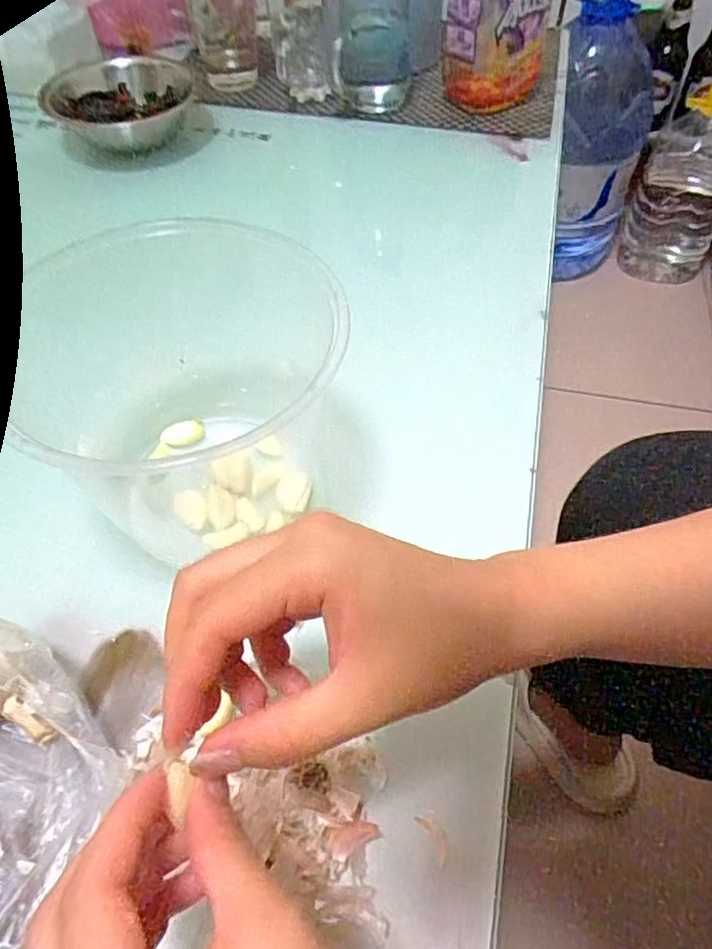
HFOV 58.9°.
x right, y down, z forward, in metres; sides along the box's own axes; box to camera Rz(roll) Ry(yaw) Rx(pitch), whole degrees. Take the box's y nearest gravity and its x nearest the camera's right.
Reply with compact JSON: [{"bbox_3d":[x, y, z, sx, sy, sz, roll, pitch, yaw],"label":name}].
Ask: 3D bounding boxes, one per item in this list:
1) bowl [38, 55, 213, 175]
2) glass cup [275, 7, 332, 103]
[{"bbox_3d":[-0.233,-0.373,0.655,0.142,0.069,0.142,-7,52,-3],"label":"bowl"},{"bbox_3d":[-0.055,-0.441,0.669,0.056,0.072,0.064,-5,52,-1],"label":"glass cup"}]

